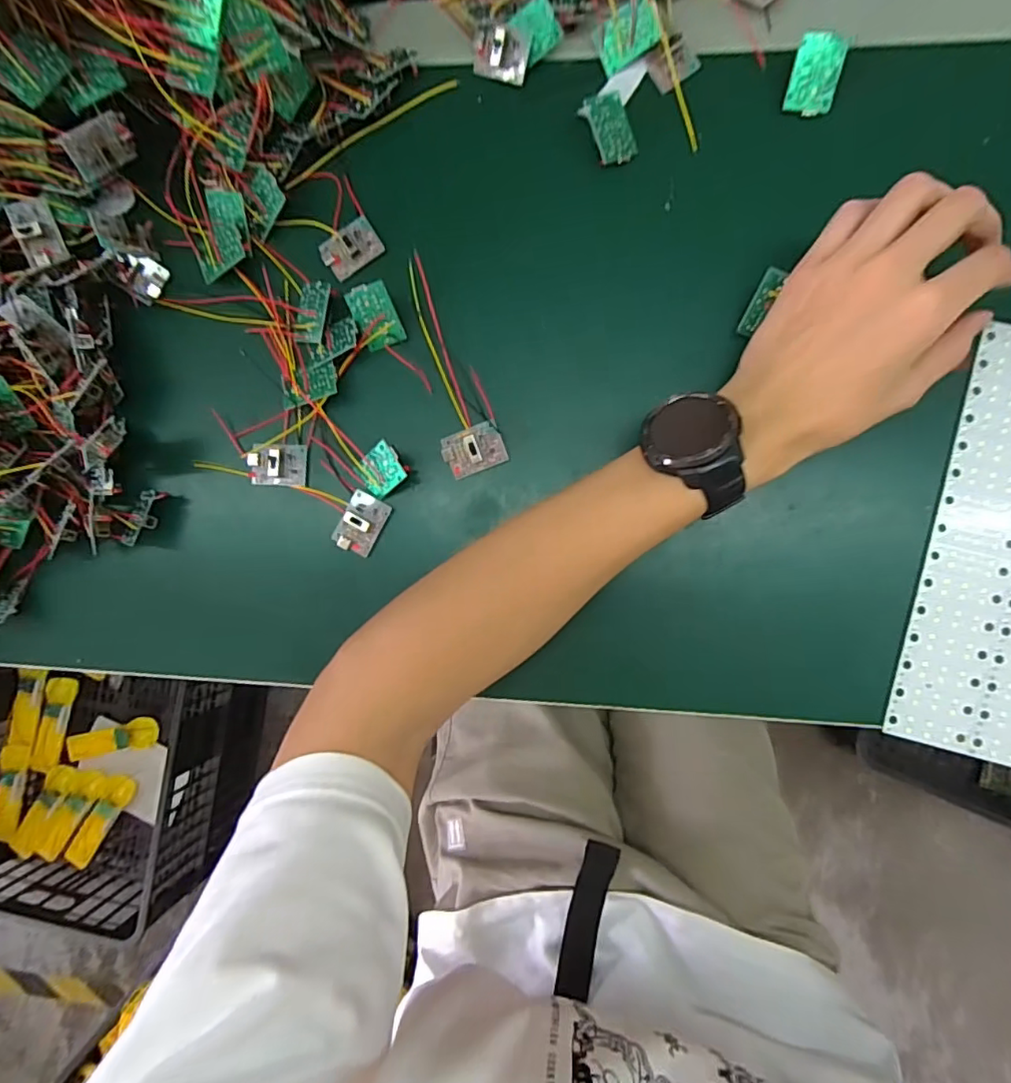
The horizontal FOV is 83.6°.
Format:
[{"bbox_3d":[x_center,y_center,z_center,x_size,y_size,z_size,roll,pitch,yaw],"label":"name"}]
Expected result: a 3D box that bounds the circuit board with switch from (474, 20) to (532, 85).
[{"bbox_3d":[-0.002,-0.298,0.345,0.033,0.010,0.026,12,123,0],"label":"circuit board with switch"}]

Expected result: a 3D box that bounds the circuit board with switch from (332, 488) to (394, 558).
[{"bbox_3d":[-0.090,-0.011,0.349,0.026,0.013,0.036,26,92,6],"label":"circuit board with switch"}]

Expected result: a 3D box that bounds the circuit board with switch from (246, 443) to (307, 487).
[{"bbox_3d":[-0.144,-0.049,0.355,0.035,0.011,0.026,3,89,6],"label":"circuit board with switch"}]

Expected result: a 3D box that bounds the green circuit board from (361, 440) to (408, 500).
[{"bbox_3d":[-0.076,-0.042,0.344,0.033,0.005,0.025,-34,95,37],"label":"green circuit board"}]

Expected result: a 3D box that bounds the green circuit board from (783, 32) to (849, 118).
[{"bbox_3d":[0.178,-0.267,0.324,0.026,0.004,0.036,11,120,8],"label":"green circuit board"}]

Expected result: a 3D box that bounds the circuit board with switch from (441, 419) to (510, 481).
[{"bbox_3d":[-0.019,-0.056,0.343,0.036,0.013,0.026,-21,87,5],"label":"circuit board with switch"}]

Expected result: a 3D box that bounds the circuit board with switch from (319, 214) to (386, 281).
[{"bbox_3d":[-0.097,-0.185,0.354,0.036,0.006,0.027,-37,86,4],"label":"circuit board with switch"}]

